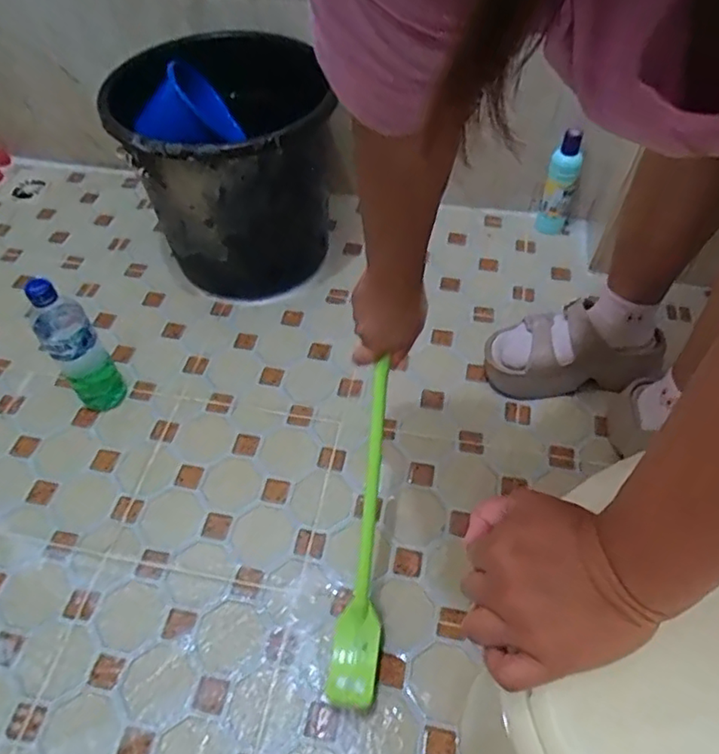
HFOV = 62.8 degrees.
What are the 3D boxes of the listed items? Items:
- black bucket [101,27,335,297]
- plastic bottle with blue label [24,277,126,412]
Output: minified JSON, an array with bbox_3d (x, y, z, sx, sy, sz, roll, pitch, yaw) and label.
[{"bbox_3d":[-0.201,-0.307,0.948,0.287,0.330,0.287,0,53,0],"label":"black bucket"},{"bbox_3d":[-0.385,-0.040,0.798,0.065,0.230,0.061,-31,59,-21],"label":"plastic bottle with blue label"}]

